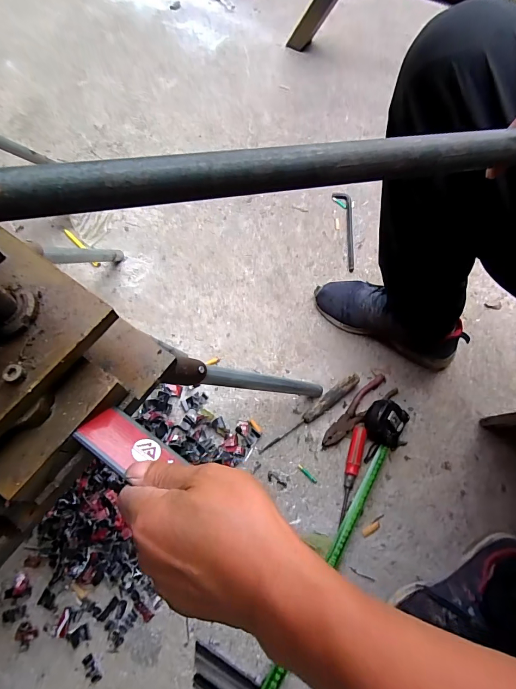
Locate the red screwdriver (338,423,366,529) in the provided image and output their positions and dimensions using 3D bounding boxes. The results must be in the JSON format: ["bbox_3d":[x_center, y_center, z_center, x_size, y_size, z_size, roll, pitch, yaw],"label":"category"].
[{"bbox_3d":[0.159,0.217,0.609,0.020,0.034,0.168,18,68,7],"label":"red screwdriver"}]

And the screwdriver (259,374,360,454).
[{"bbox_3d":[0.097,0.127,0.645,0.219,0.031,0.024,-36,72,-14],"label":"screwdriver"}]

